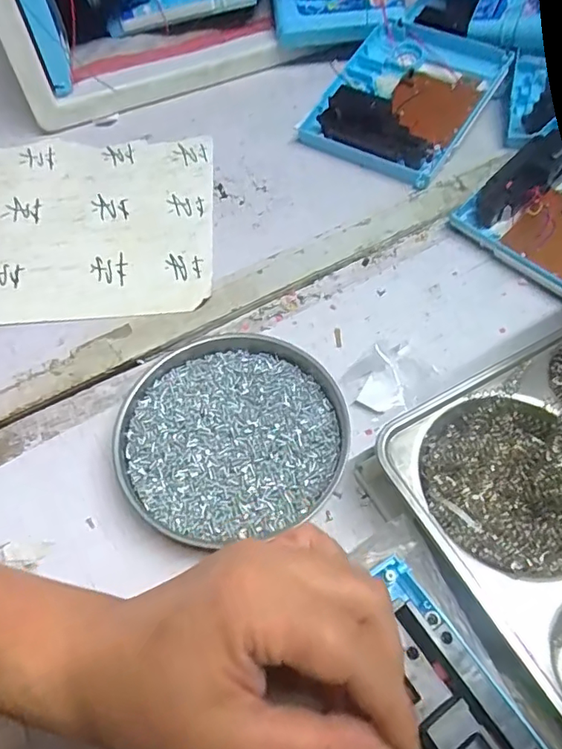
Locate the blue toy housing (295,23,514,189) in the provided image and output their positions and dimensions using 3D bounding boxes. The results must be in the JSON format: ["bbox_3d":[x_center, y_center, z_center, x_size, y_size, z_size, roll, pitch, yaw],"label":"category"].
[{"bbox_3d":[0.113,-0.252,0.483,0.131,0.042,0.168,31,64,20],"label":"blue toy housing"}]

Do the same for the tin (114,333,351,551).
[{"bbox_3d":[-0.029,0.036,0.328,0.137,0.017,0.126,-1,58,2],"label":"tin"}]

